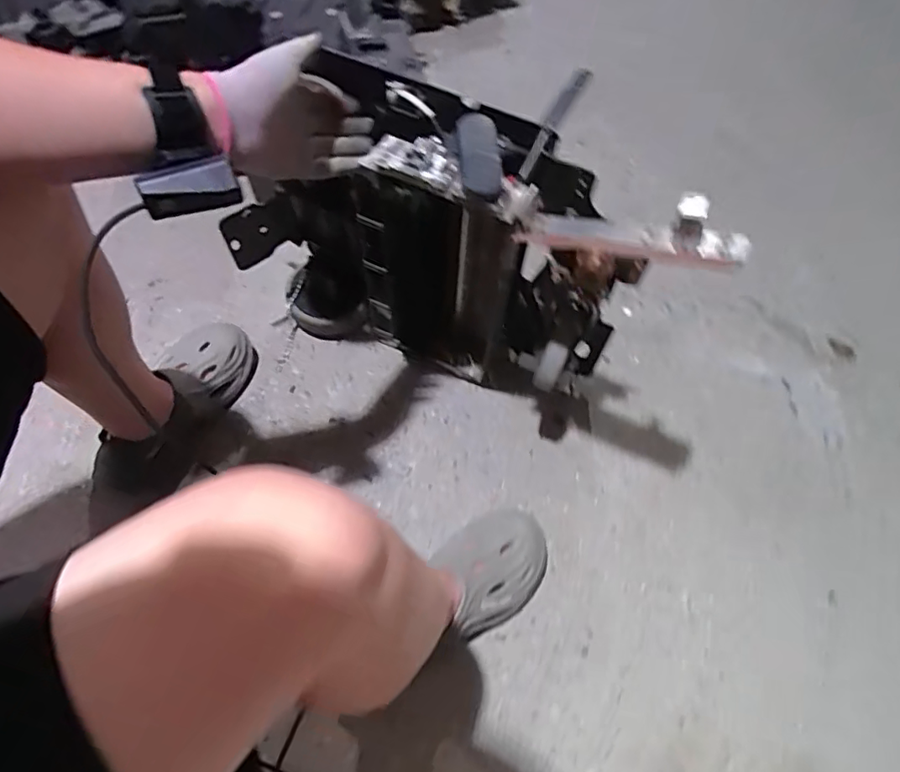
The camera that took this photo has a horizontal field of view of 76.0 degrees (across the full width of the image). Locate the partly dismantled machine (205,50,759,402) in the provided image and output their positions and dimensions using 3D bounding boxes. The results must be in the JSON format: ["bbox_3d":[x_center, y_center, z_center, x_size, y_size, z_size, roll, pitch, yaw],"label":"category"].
[{"bbox_3d":[-0.005,-0.165,0.814,0.583,0.426,0.176,16,58,6],"label":"partly dismantled machine"}]

